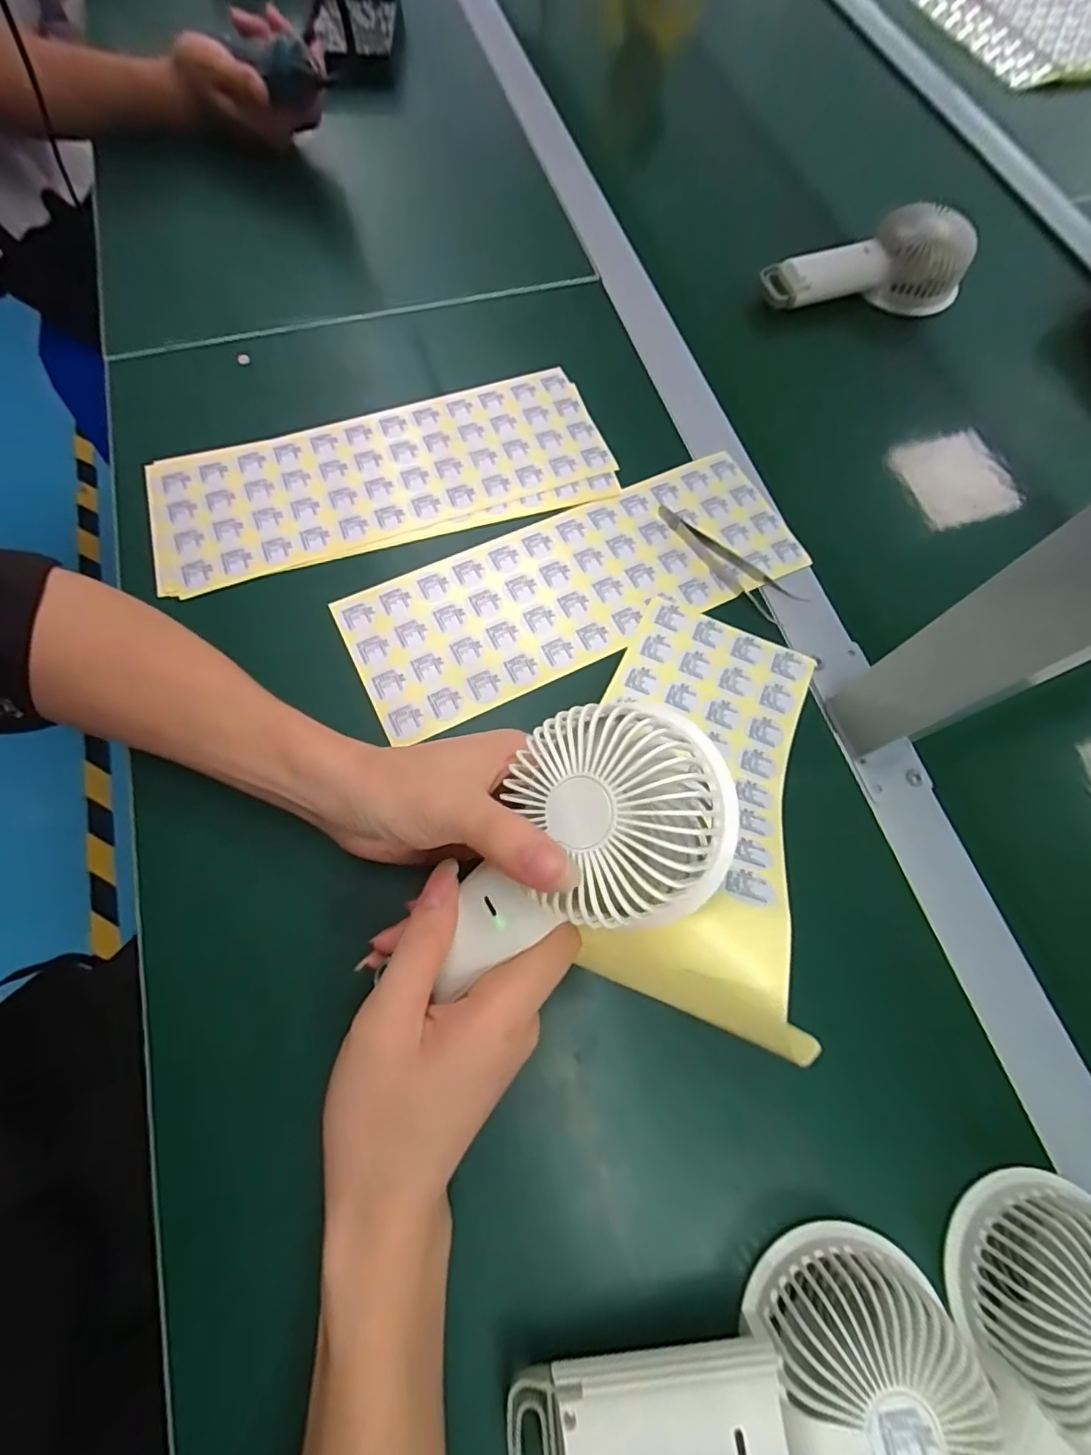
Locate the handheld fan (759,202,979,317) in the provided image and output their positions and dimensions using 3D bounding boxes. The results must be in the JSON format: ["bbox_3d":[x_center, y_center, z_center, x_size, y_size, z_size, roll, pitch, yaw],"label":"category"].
[{"bbox_3d":[0.270,-0.390,0.466,0.174,0.064,0.054,-6,71,-4],"label":"handheld fan"}]

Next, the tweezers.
[{"bbox_3d":[0.123,-0.113,0.363,0.027,0.006,0.110,-35,75,-13],"label":"tweezers"}]

